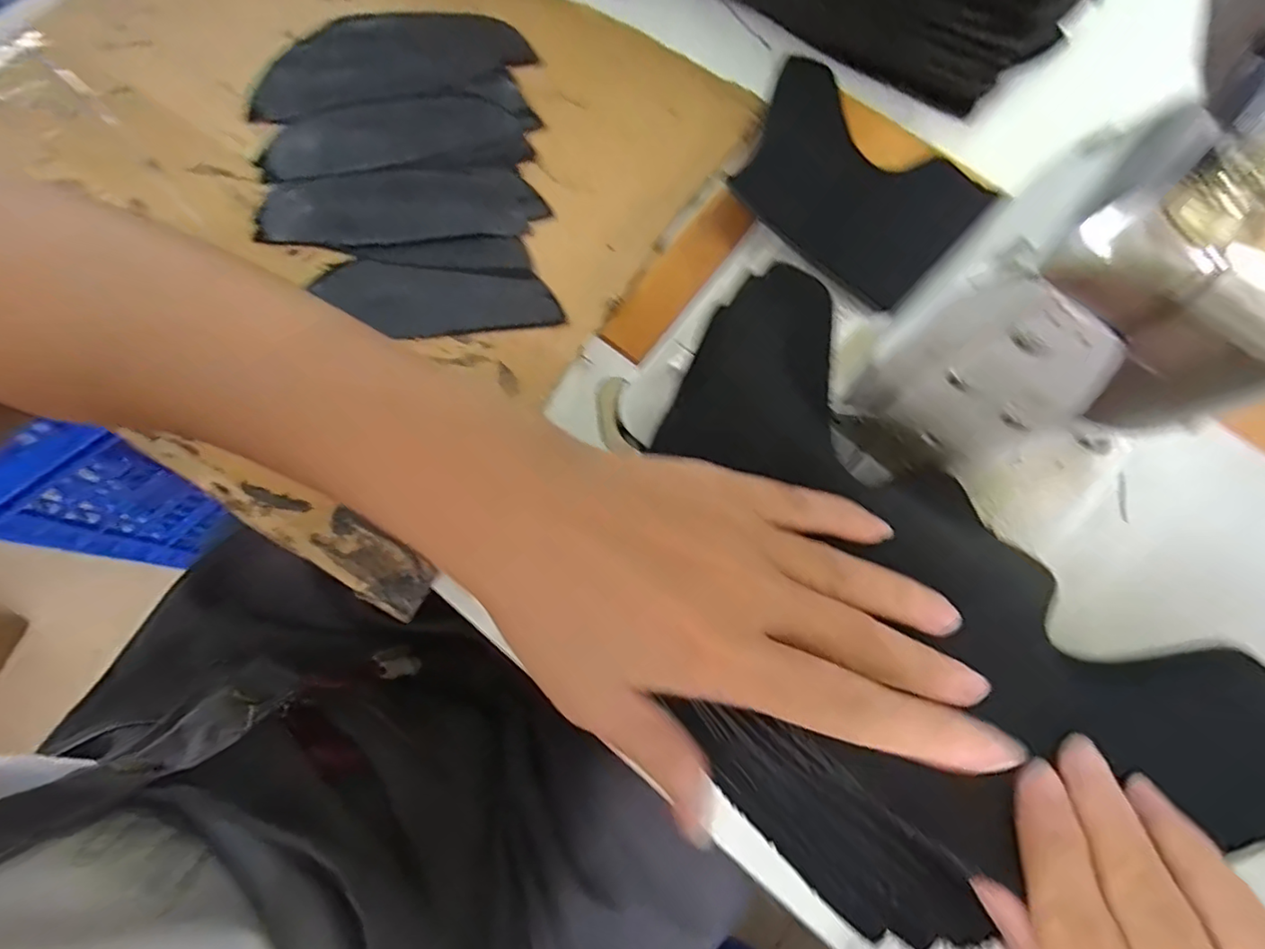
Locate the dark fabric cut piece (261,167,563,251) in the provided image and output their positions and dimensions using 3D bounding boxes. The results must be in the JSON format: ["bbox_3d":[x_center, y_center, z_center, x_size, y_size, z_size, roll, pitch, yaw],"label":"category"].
[{"bbox_3d":[-0.123,-0.144,0.313,0.146,0.007,0.047,-5,74,-4],"label":"dark fabric cut piece"}]

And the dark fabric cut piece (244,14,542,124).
[{"bbox_3d":[-0.142,-0.230,0.329,0.143,0.011,0.059,-11,75,-6],"label":"dark fabric cut piece"}]

